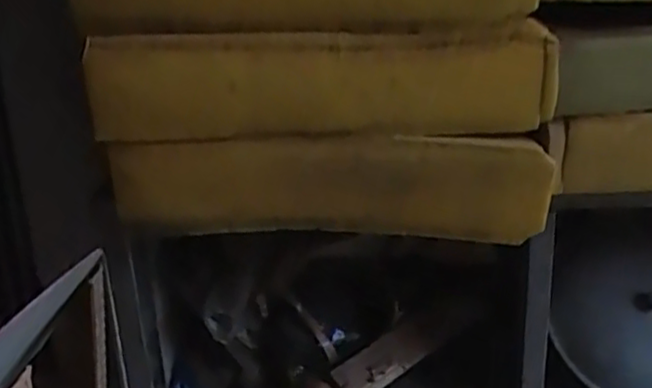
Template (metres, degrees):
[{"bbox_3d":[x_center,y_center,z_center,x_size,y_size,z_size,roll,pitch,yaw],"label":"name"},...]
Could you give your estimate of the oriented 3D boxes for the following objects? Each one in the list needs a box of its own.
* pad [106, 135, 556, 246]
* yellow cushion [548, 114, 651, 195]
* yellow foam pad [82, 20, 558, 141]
[{"bbox_3d":[0.005,-0.005,0.836,0.509,0.123,0.036,-2,20,3],"label":"pad"},{"bbox_3d":[0.374,-0.046,0.830,0.223,0.094,0.035,-6,20,-8],"label":"yellow cushion"},{"bbox_3d":[-0.007,-0.126,0.797,0.521,0.114,0.110,0,20,9],"label":"yellow foam pad"}]

